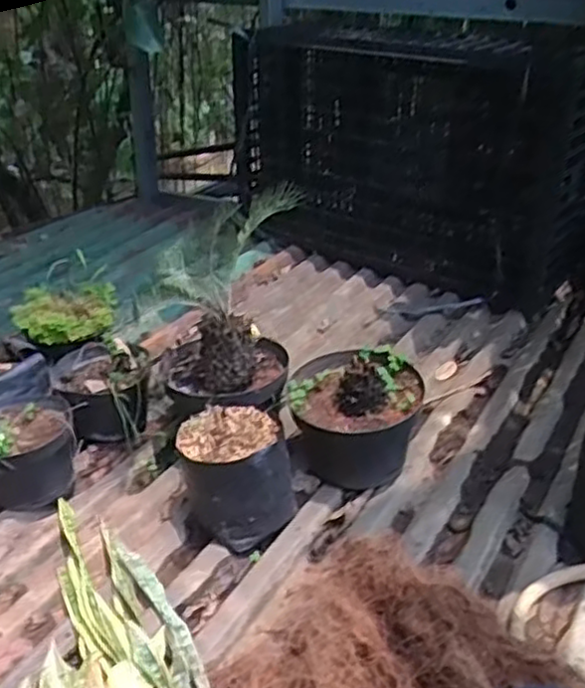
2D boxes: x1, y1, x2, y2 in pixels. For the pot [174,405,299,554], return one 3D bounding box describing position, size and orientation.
[{"bbox_3d":[-0.087,0.199,1.071,0.158,0.157,0.143,25,37,33],"label":"pot"}]

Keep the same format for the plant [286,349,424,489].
[{"bbox_3d":[0.102,0.123,1.181,0.214,0.184,0.181,5,30,4],"label":"plant"}]

